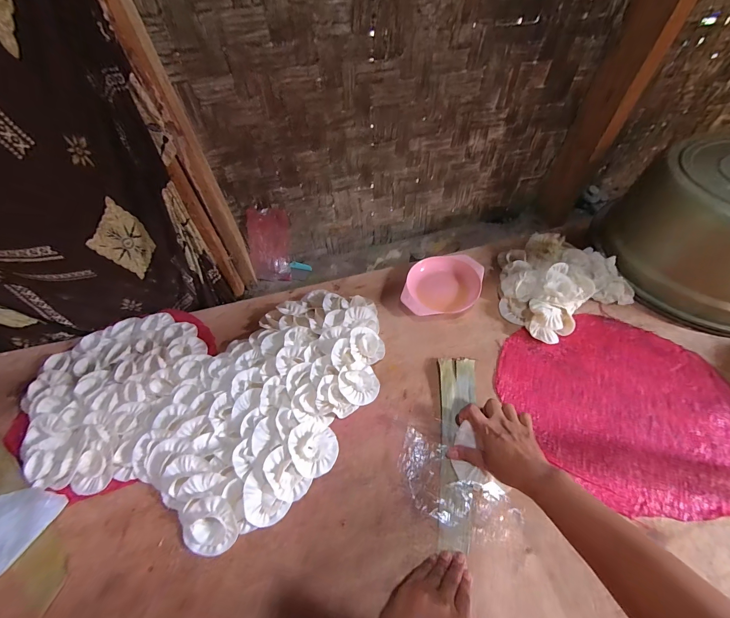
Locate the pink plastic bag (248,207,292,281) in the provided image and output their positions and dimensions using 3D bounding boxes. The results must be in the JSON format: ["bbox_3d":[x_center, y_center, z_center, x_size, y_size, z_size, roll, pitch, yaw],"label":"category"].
[{"bbox_3d":[-0.233,-0.157,0.801,0.096,0.178,0.031,-4,32,-19],"label":"pink plastic bag"}]

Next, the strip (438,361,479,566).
[{"bbox_3d":[0.142,0.199,0.498,0.058,0.010,0.275,7,54,8],"label":"strip"}]

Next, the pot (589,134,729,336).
[{"bbox_3d":[0.676,-0.137,0.592,0.297,0.193,0.333,-13,53,-5],"label":"pot"}]

